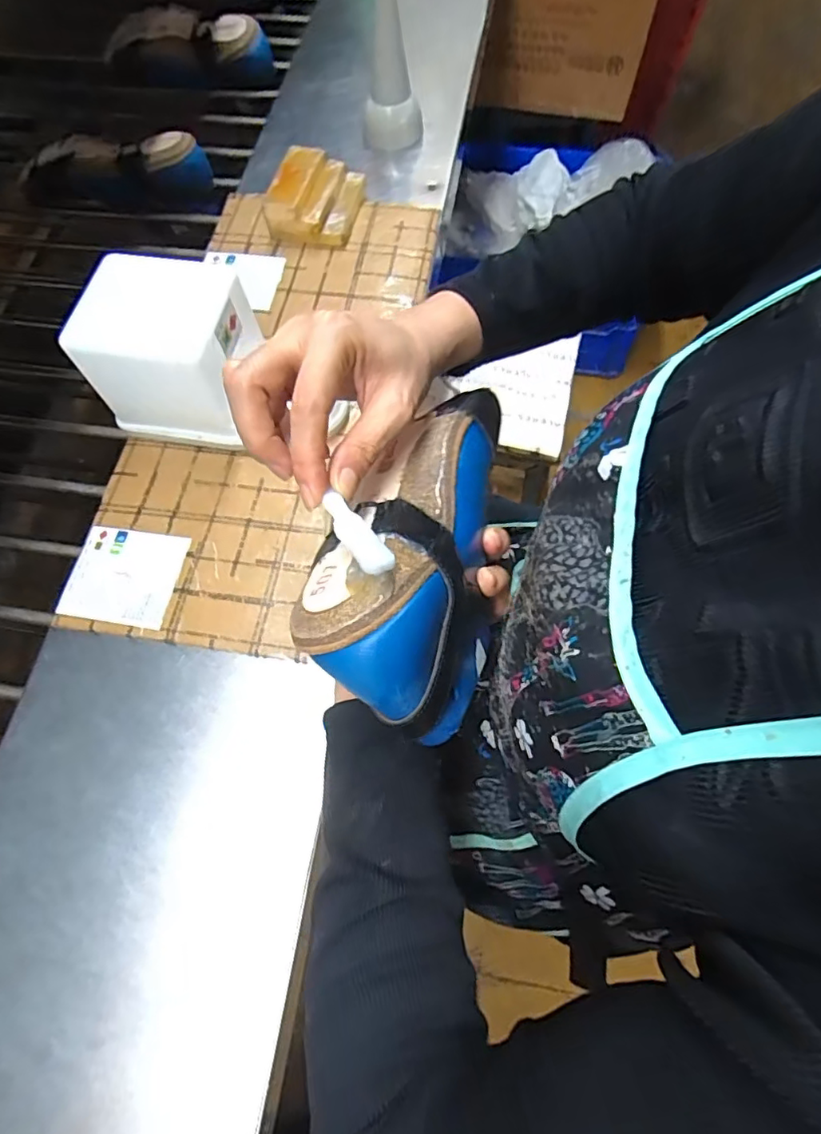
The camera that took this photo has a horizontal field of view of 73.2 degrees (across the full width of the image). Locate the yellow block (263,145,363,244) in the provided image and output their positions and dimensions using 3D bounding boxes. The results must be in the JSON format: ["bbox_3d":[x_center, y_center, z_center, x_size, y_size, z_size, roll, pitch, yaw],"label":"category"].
[{"bbox_3d":[-0.095,-0.378,0.562,0.079,0.044,0.101,12,69,8],"label":"yellow block"}]

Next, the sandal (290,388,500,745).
[{"bbox_3d":[0.006,-0.013,0.283,0.081,0.085,0.186,11,54,7],"label":"sandal"}]

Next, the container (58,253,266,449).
[{"bbox_3d":[-0.182,-0.169,0.444,0.116,0.106,0.107,14,69,9],"label":"container"}]

